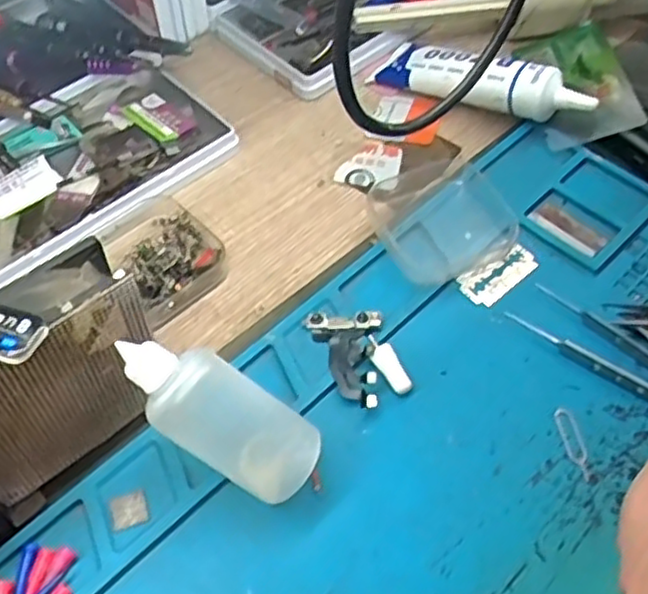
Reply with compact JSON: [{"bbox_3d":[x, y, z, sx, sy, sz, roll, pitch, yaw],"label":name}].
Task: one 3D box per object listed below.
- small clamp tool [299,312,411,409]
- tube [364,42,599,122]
[{"bbox_3d":[0.016,0.025,0.332,0.030,0.009,0.052,-19,57,-15],"label":"small clamp tool"},{"bbox_3d":[0.092,-0.129,0.438,0.138,0.027,0.037,23,56,32],"label":"tube"}]

